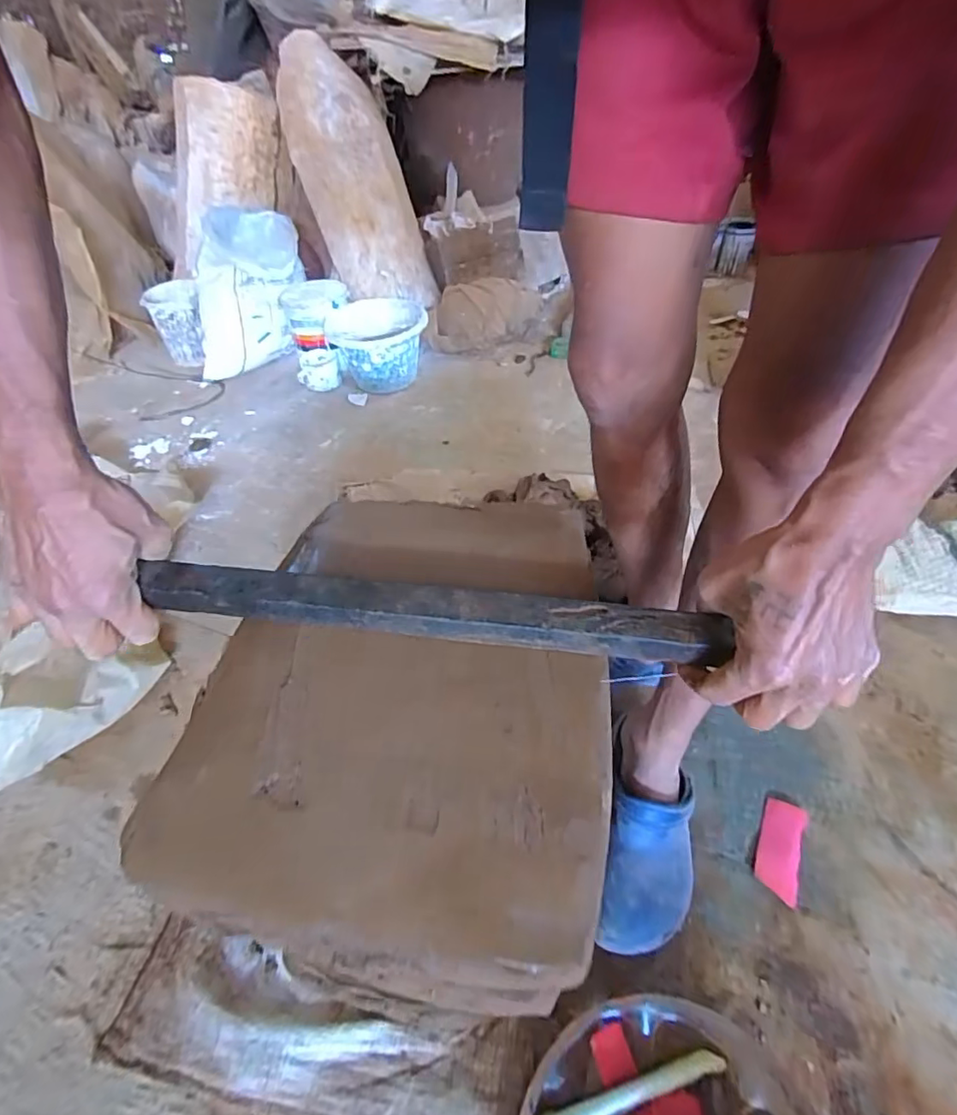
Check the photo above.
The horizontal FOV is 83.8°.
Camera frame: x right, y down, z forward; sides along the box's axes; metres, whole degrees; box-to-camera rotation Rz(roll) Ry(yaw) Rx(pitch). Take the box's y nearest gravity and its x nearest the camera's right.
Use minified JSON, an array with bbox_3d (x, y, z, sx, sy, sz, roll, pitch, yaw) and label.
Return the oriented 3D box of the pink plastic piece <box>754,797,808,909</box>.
[{"bbox_3d":[0.354,0.337,0.624,0.044,0.009,0.105,18,52,20],"label":"pink plastic piece"}]

